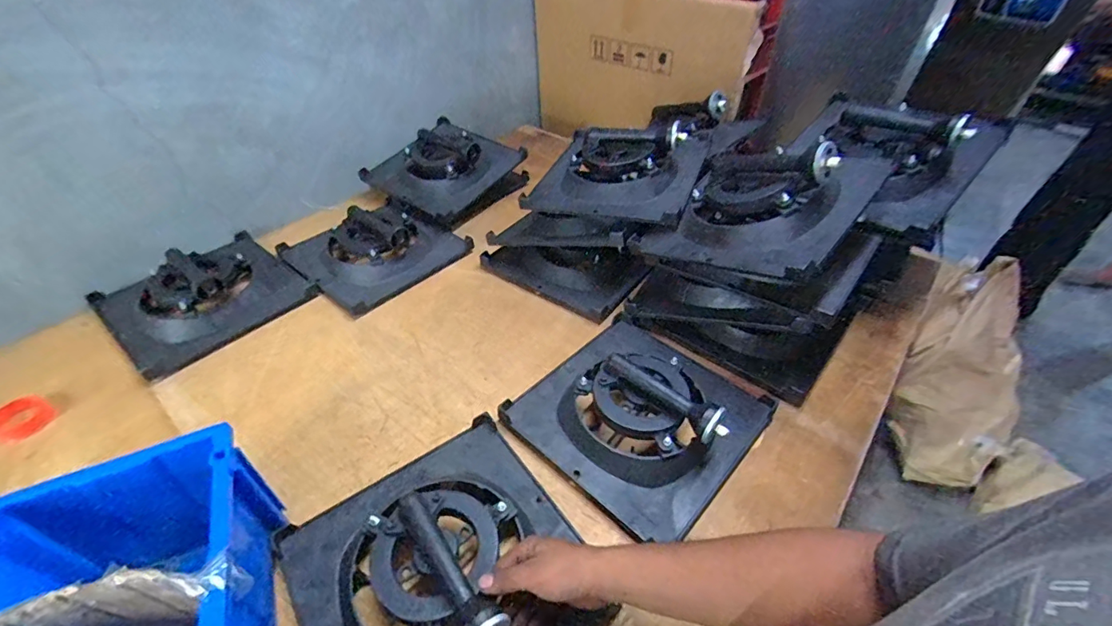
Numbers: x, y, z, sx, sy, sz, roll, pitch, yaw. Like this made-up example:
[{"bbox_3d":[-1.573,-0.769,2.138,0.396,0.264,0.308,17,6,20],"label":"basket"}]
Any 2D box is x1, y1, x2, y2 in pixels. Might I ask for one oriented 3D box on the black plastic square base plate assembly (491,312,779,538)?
[{"bbox_3d":[0.127,0.125,0.705,0.303,0.100,0.307,32,50,30],"label":"black plastic square base plate assembly"}]

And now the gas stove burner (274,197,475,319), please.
[{"bbox_3d":[-0.383,-0.155,1.015,0.285,0.093,0.309,33,50,30],"label":"gas stove burner"}]

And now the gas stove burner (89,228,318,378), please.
[{"bbox_3d":[-0.675,-0.057,0.899,0.277,0.106,0.299,29,48,28],"label":"gas stove burner"}]

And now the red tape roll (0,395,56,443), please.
[{"bbox_3d":[-0.802,0.157,0.714,0.074,0.021,0.069,1,42,-1],"label":"red tape roll"}]

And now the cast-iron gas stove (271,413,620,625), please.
[{"bbox_3d":[-0.128,0.263,0.517,0.290,0.094,0.290,-25,48,-26],"label":"cast-iron gas stove"}]

